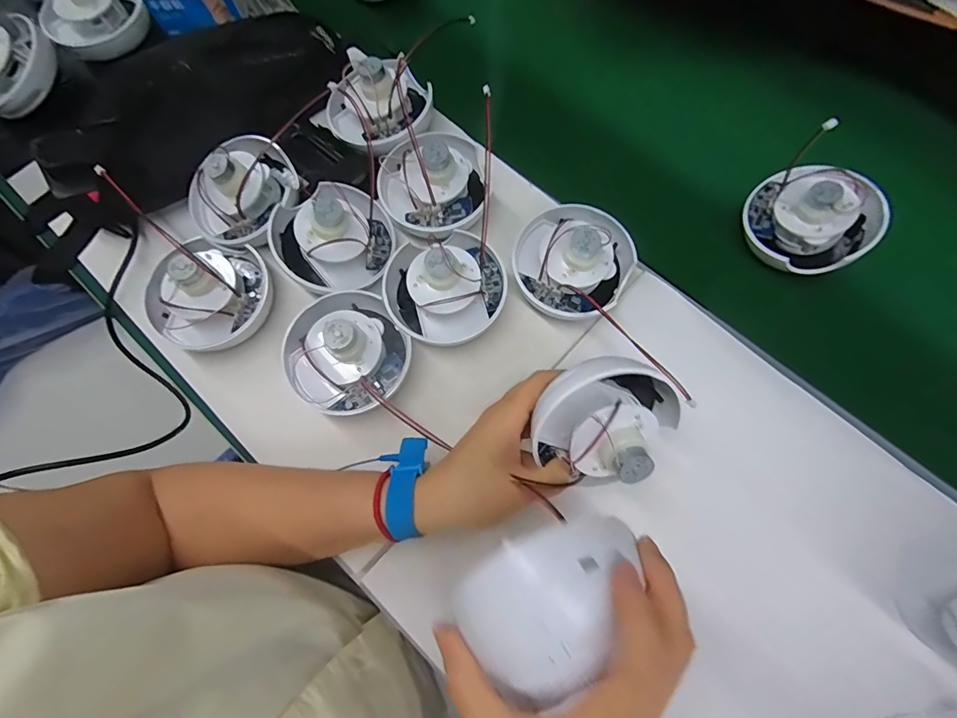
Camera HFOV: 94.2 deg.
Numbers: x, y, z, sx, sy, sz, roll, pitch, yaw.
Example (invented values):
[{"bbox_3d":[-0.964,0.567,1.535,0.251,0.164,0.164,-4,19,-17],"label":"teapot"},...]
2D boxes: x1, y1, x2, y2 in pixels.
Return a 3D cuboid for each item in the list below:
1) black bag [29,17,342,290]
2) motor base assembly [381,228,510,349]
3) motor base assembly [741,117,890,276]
[{"bbox_3d":[-0.311,-0.234,0.448,0.378,0.073,0.104,-41,76,-11],"label":"black bag"},{"bbox_3d":[-0.031,-0.067,0.387,0.105,0.060,0.098,0,73,1],"label":"motor base assembly"},{"bbox_3d":[0.306,-0.134,0.402,0.095,0.061,0.103,-41,76,-11],"label":"motor base assembly"}]

